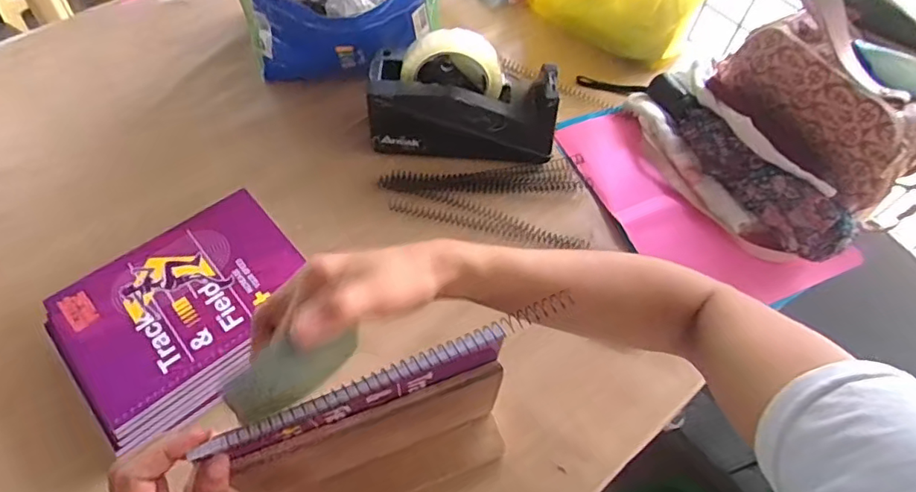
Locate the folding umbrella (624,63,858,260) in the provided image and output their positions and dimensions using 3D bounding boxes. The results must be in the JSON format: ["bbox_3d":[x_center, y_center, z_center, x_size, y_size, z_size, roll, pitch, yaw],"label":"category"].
[{"bbox_3d":[0.295,-0.096,0.607,0.093,0.064,0.281,-24,63,-16],"label":"folding umbrella"}]

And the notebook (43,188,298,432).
[{"bbox_3d":[-0.247,0.046,0.505,0.200,0.006,0.151,-36,66,-22],"label":"notebook"}]

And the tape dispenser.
[{"bbox_3d":[0.009,-0.159,0.600,0.201,0.120,0.079,7,59,1],"label":"tape dispenser"}]

